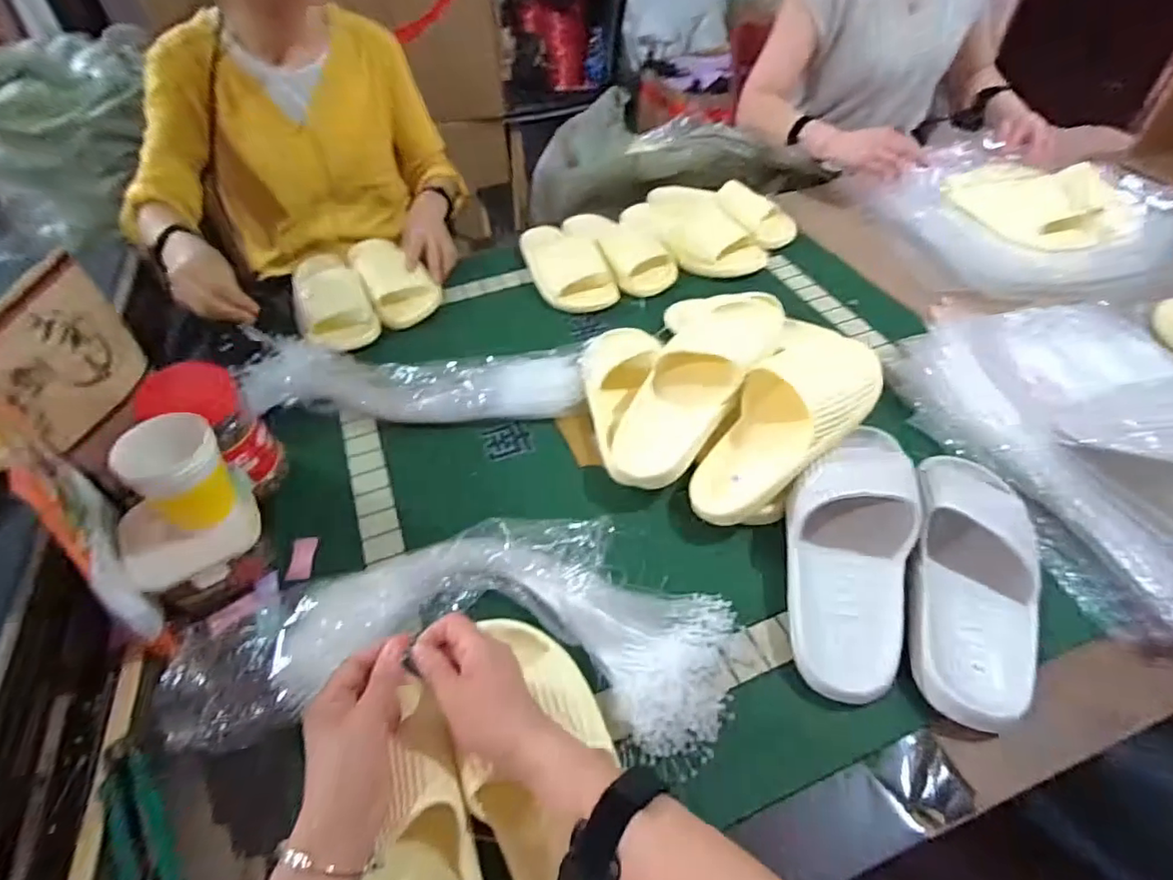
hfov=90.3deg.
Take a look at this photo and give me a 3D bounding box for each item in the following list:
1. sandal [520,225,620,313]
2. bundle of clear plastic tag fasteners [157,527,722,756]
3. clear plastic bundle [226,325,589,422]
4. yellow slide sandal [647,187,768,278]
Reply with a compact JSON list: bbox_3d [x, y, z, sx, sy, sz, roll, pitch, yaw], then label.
[{"bbox_3d":[-0.036,-0.281,0.920,0.105,0.053,0.224,-21,50,-17],"label":"sandal"},{"bbox_3d":[-0.104,0.158,0.502,0.444,0.051,0.185,0,48,1],"label":"bundle of clear plastic tag fasteners"},{"bbox_3d":[-0.218,-0.075,0.731,0.429,0.043,0.124,3,48,4],"label":"clear plastic bundle"},{"bbox_3d":[0.181,-0.348,0.953,0.128,0.063,0.232,-14,49,-11],"label":"yellow slide sandal"}]

